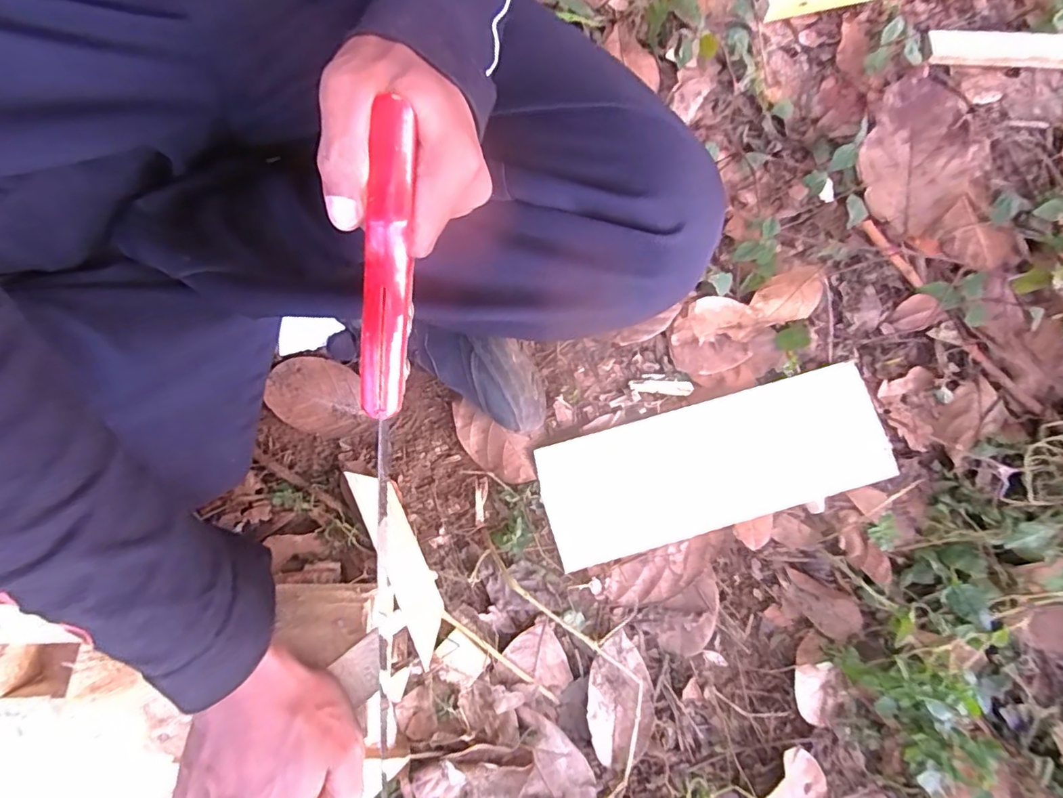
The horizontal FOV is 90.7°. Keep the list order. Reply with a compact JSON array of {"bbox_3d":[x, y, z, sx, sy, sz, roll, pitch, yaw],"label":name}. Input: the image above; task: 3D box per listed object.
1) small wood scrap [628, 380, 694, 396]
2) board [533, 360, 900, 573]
[{"bbox_3d":[0.123,-0.011,0.499,0.060,0.006,0.012,1,79,-2],"label":"small wood scrap"},{"bbox_3d":[0.164,0.058,0.477,0.307,0.019,0.110,-15,77,-5],"label":"board"}]

